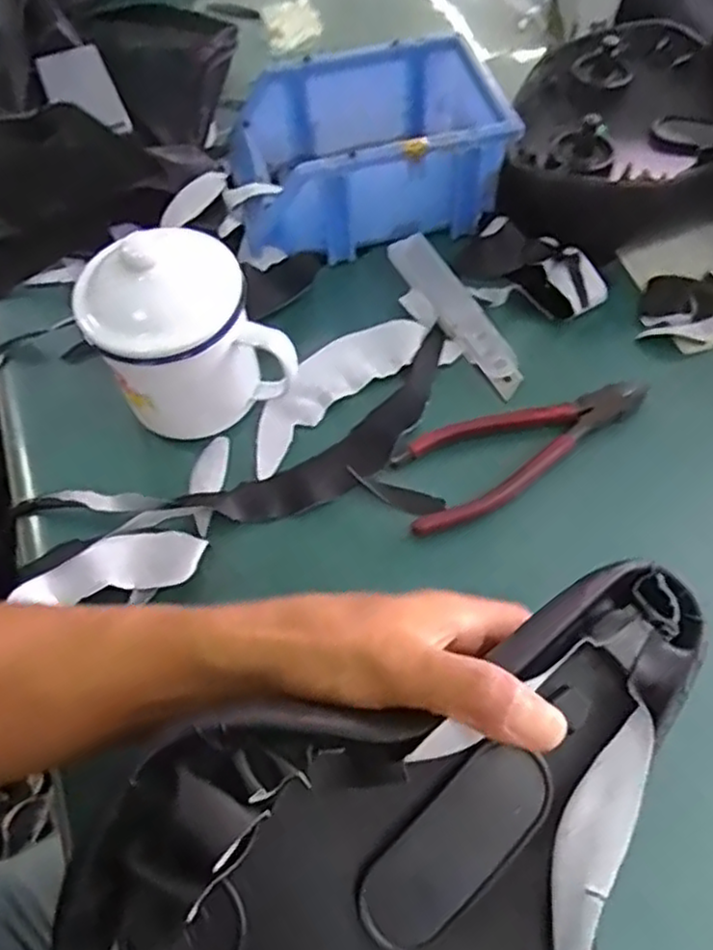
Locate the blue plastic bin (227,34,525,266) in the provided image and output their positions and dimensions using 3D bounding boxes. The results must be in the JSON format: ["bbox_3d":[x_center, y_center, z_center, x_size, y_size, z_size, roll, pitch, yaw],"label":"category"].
[{"bbox_3d":[0.006,-0.220,0.476,0.175,0.070,0.125,-10,60,-4],"label":"blue plastic bin"}]

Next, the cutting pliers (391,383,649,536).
[{"bbox_3d":[0.094,-0.016,0.392,0.153,0.011,0.055,-22,61,-10],"label":"cutting pliers"}]

